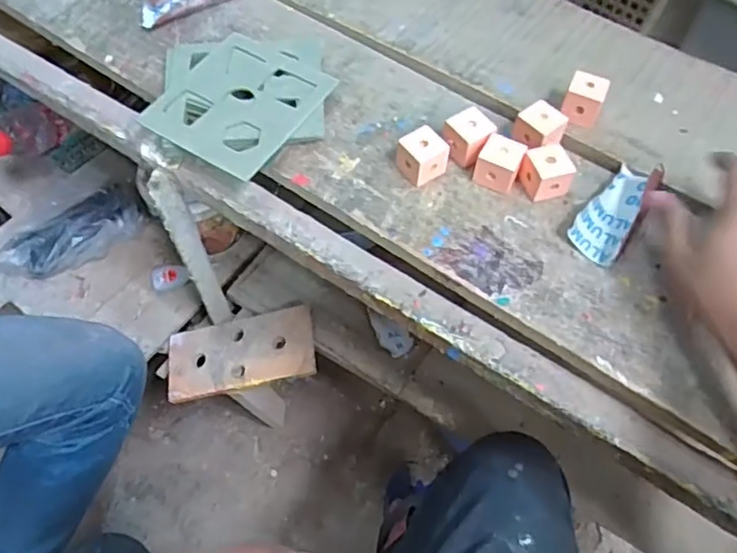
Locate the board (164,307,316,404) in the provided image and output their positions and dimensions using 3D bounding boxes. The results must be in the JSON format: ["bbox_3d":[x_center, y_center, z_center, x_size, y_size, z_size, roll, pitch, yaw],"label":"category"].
[{"bbox_3d":[-0.162,0.098,0.761,0.191,0.017,0.094,-13,62,8],"label":"board"}]

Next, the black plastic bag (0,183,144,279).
[{"bbox_3d":[-0.415,-0.057,0.837,0.200,0.040,0.096,-36,69,-19],"label":"black plastic bag"}]

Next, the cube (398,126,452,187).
[{"bbox_3d":[0.044,-0.098,0.499,0.036,0.033,0.031,-36,69,-19],"label":"cube"}]

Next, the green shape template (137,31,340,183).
[{"bbox_3d":[-0.113,-0.155,0.531,0.120,0.005,0.138,29,64,15],"label":"green shape template"}]

